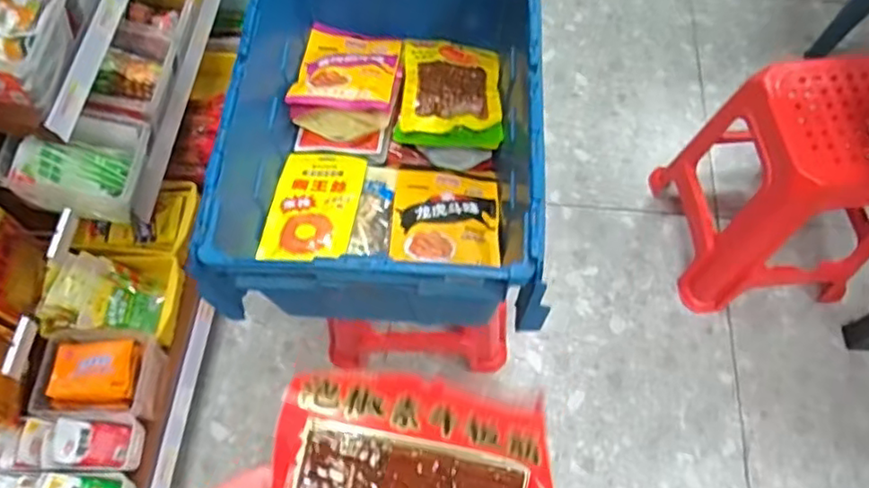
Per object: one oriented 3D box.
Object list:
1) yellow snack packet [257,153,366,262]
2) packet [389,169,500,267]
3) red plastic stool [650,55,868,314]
[{"bbox_3d":[-0.183,-0.053,0.956,0.132,0.029,0.227,5,47,3],"label":"yellow snack packet"},{"bbox_3d":[0.018,-0.042,0.959,0.158,0.018,0.196,6,44,-3],"label":"packet"},{"bbox_3d":[0.751,-0.115,1.367,0.358,0.456,0.371,-4,65,-2],"label":"red plastic stool"}]

